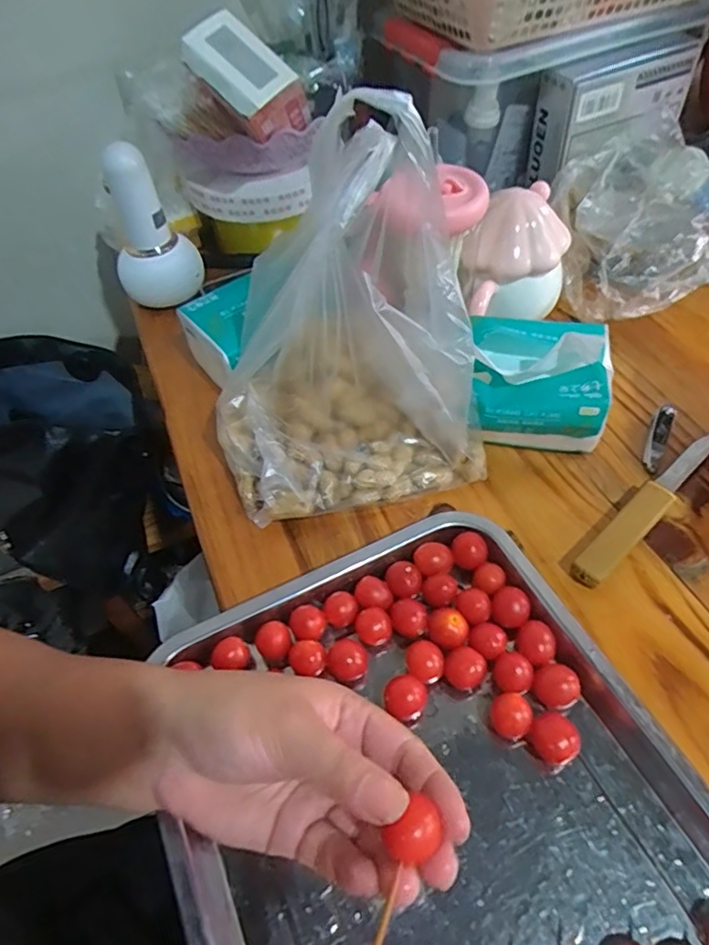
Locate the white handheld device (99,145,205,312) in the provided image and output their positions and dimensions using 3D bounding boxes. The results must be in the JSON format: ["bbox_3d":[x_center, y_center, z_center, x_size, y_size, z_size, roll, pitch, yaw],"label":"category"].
[{"bbox_3d":[-0.210,-0.246,0.563,0.080,0.147,0.065,-22,53,-11],"label":"white handheld device"}]

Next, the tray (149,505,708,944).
[{"bbox_3d":[0.050,0.193,0.283,0.259,0.027,0.336,-23,53,-12],"label":"tray"}]

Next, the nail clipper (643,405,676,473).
[{"bbox_3d":[0.239,-0.028,0.446,0.013,0.005,0.063,20,69,20],"label":"nail clipper"}]

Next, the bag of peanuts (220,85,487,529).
[{"bbox_3d":[-0.017,-0.094,0.378,0.183,0.213,0.141,-15,52,-6],"label":"bag of peanuts"}]

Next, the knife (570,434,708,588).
[{"bbox_3d":[0.215,0.021,0.407,0.174,0.016,0.022,-38,58,-22],"label":"knife"}]

